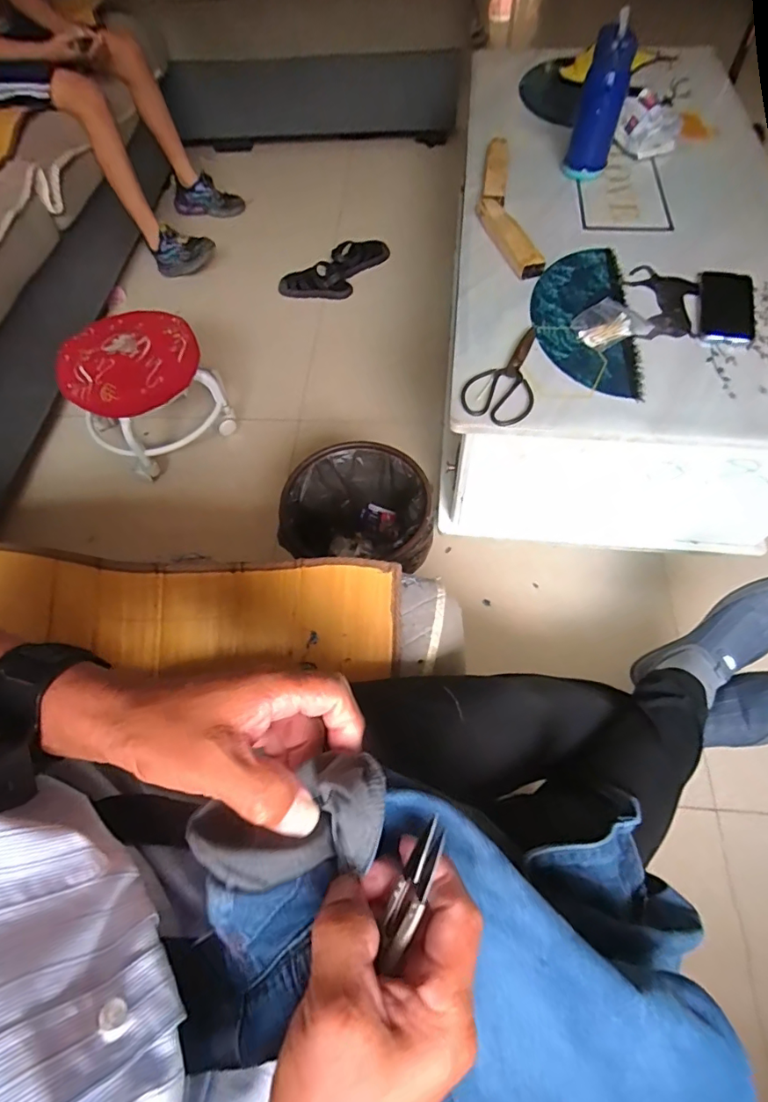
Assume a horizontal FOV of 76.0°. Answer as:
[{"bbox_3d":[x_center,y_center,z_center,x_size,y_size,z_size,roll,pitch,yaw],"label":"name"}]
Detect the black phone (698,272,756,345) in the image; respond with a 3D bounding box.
[{"bbox_3d":[0.536,-0.382,0.767,0.079,0.007,0.171,13,63,9],"label":"black phone"}]

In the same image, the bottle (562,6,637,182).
[{"bbox_3d":[0.384,-0.789,0.877,0.072,0.201,0.063,28,66,16],"label":"bottle"}]

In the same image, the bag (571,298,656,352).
[{"bbox_3d":[0.347,-0.349,0.757,0.108,0.018,0.080,-24,63,-10],"label":"bag"}]

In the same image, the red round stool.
[{"bbox_3d":[-0.522,-0.357,1.088,0.291,0.207,0.256,-35,66,-16],"label":"red round stool"}]

